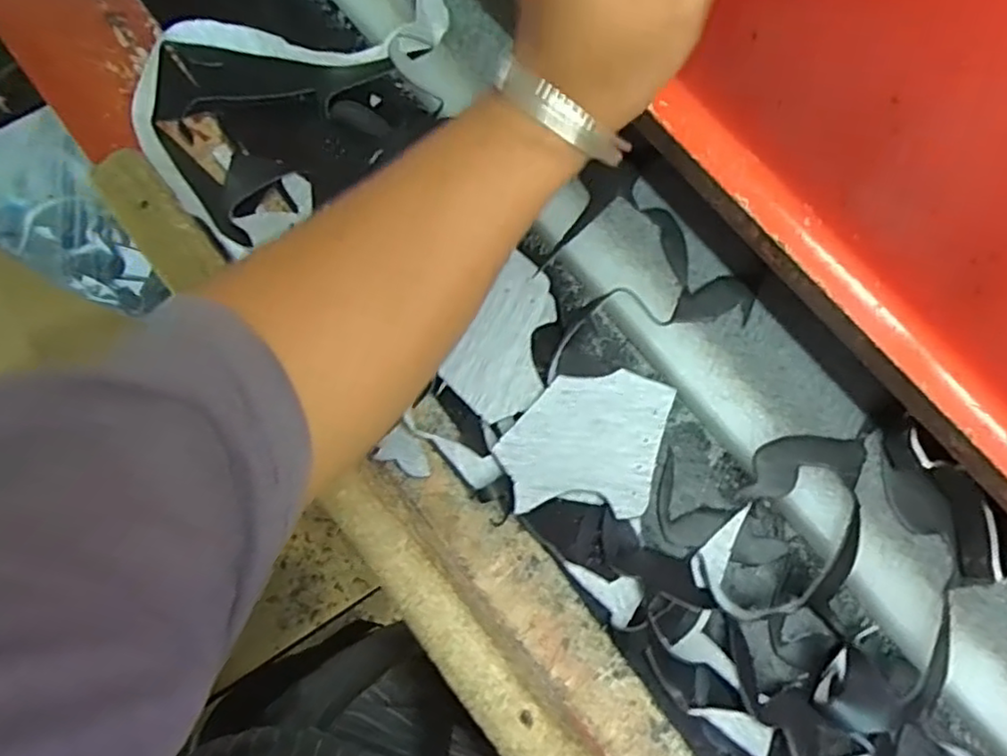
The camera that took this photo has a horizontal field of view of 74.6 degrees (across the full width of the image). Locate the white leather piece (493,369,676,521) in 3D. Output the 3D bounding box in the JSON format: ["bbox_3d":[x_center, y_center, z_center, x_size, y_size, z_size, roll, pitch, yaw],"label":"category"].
[{"bbox_3d":[0.056,0.040,0.445,0.102,0.038,0.112,0,73,1],"label":"white leather piece"}]

